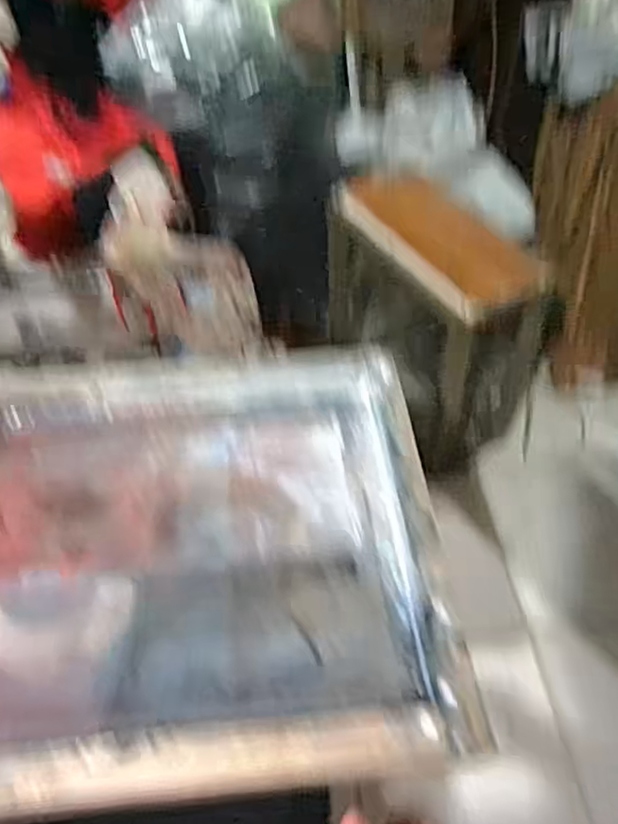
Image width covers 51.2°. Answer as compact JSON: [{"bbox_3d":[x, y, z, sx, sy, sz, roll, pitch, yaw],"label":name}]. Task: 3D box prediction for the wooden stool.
[{"bbox_3d":[0.245,-0.201,1.492,0.274,0.511,0.498,-31,55,-21],"label":"wooden stool"}]

